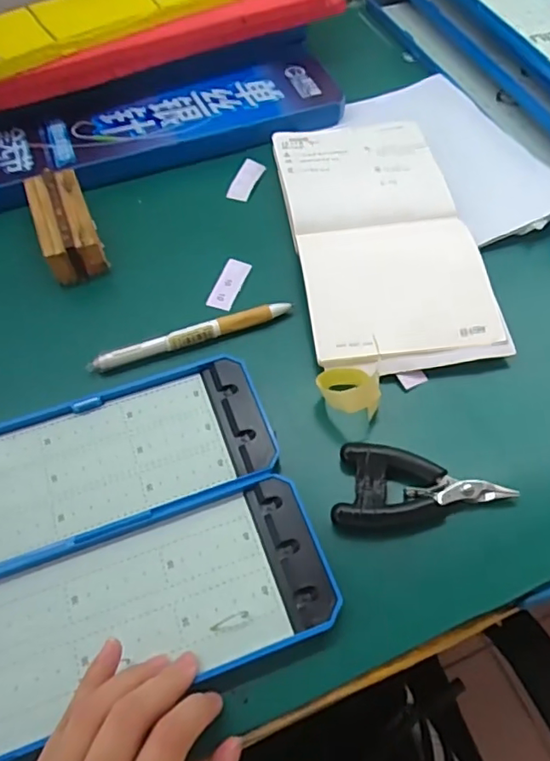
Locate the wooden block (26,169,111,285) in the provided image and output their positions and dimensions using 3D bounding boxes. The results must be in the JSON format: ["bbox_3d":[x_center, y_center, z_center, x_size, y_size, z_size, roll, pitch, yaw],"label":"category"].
[{"bbox_3d":[-0.155,-0.117,0.419,0.038,0.025,0.089,-22,62,-11],"label":"wooden block"}]

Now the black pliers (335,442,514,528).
[{"bbox_3d":[0.081,0.057,0.317,0.093,0.011,0.047,1,60,2],"label":"black pliers"}]

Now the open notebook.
[{"bbox_3d":[0.075,-0.111,0.415,0.123,0.012,0.232,-7,60,-3],"label":"open notebook"}]

